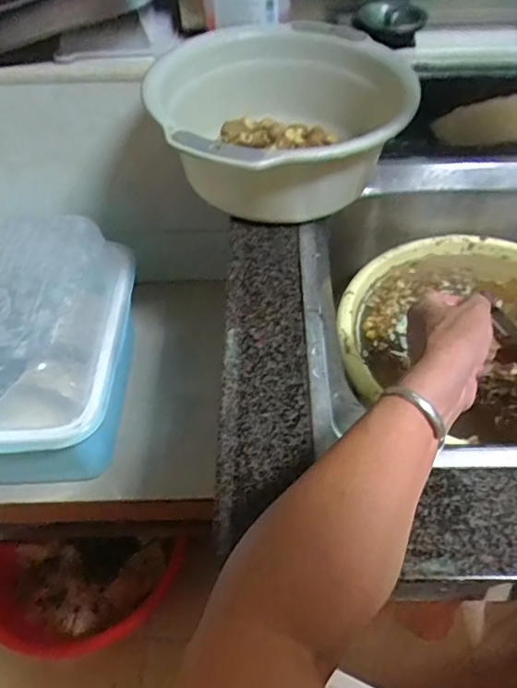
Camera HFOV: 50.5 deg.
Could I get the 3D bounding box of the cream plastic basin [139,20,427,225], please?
[{"bbox_3d":[0.030,-0.238,0.585,0.246,0.114,0.301,8,51,9],"label":"cream plastic basin"}]

